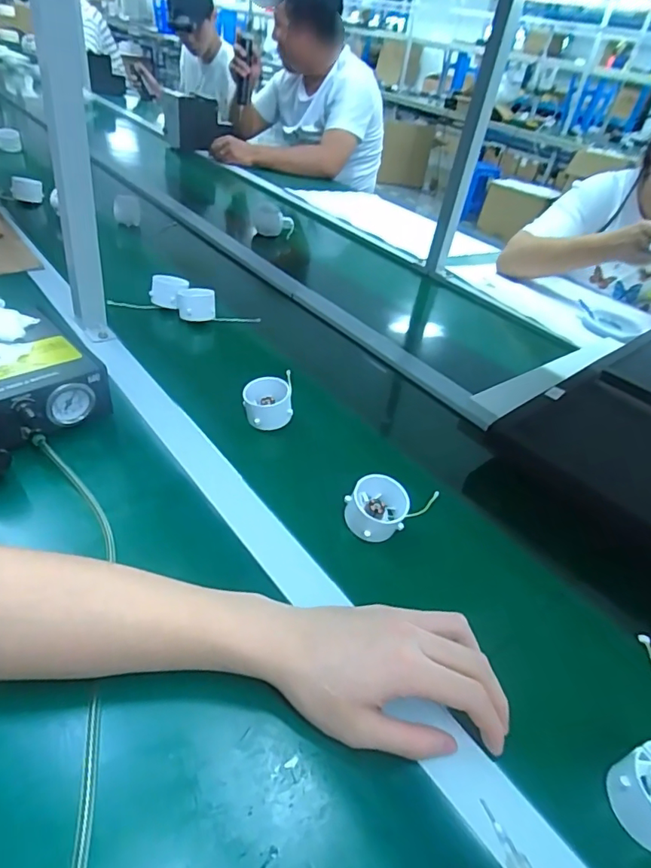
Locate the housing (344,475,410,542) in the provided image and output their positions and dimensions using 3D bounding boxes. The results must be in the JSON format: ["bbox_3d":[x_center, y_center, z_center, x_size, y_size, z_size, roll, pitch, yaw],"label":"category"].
[{"bbox_3d":[0.046,0.067,0.467,0.058,0.031,0.053,7,38,-5],"label":"housing"}]

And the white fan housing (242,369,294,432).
[{"bbox_3d":[-0.065,-0.035,0.567,0.056,0.039,0.052,1,39,-11],"label":"white fan housing"}]

